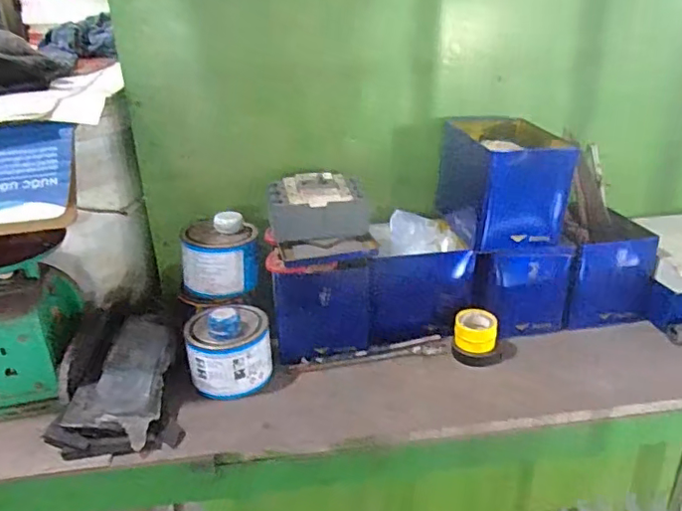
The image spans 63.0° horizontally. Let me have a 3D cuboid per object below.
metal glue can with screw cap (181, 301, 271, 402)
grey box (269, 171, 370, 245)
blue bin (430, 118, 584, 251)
[{"bbox_3d":[-0.148,0.118,0.733,0.107,0.097,0.094,-3,25,-2],"label":"metal glue can with screw cap"},{"bbox_3d":[-0.033,-0.069,0.767,0.134,0.071,0.075,-7,25,-10],"label":"grey box"},{"bbox_3d":[0.224,-0.108,0.800,0.140,0.144,0.164,-6,25,-9],"label":"blue bin"}]

